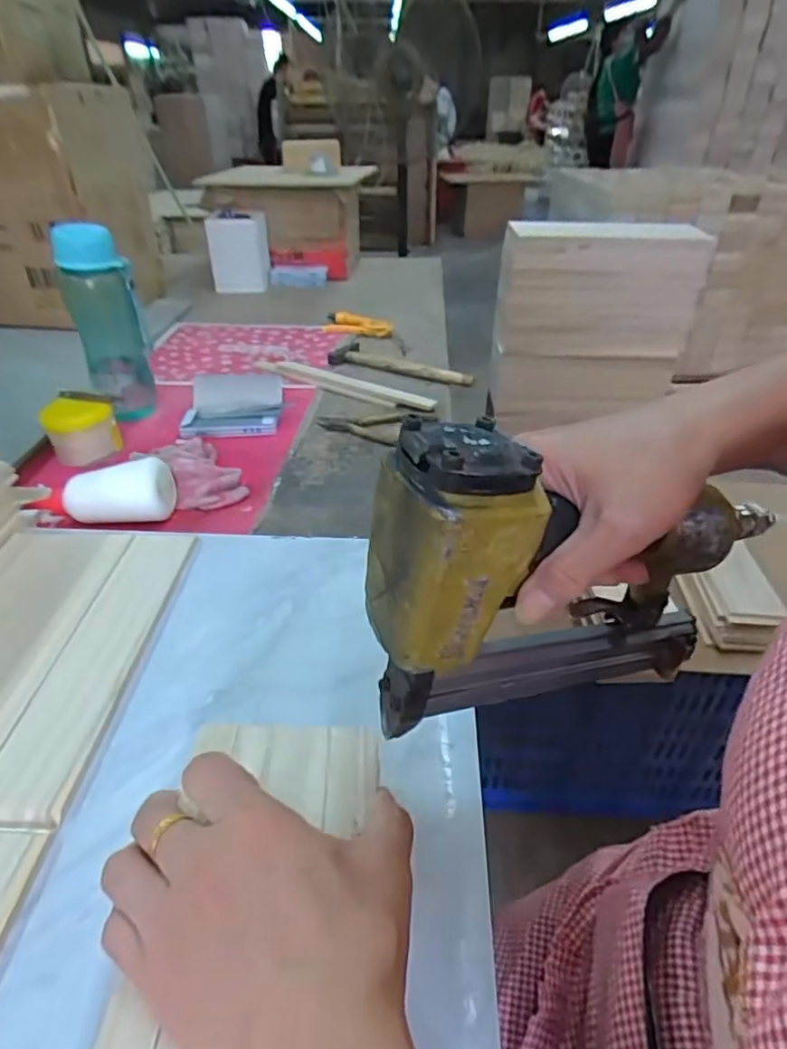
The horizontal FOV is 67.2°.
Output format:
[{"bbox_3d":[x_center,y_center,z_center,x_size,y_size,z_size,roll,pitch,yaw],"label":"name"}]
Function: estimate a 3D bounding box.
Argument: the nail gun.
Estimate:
[{"bbox_3d":[0.097,0.027,0.293,0.215,0.170,0.043,-9,37,-15],"label":"nail gun"}]

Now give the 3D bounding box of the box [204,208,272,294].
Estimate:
[{"bbox_3d":[-0.340,-0.592,1.315,0.134,0.168,0.060,-12,37,-19],"label":"box"}]

